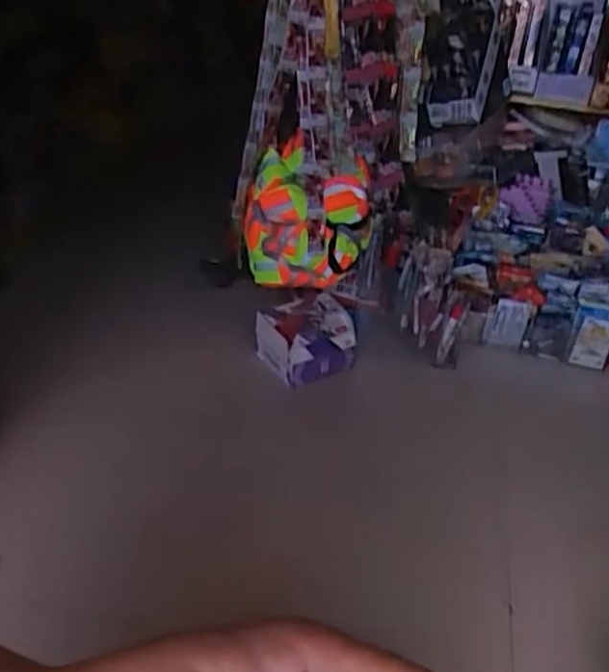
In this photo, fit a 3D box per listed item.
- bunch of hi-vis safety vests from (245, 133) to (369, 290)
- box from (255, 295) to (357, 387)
[{"bbox_3d":[0.004,-0.200,1.258,0.219,0.218,0.116,3,34,-1],"label":"bunch of hi-vis safety vests"},{"bbox_3d":[0.005,0.009,1.326,0.169,0.106,0.132,-16,39,-28],"label":"box"}]

